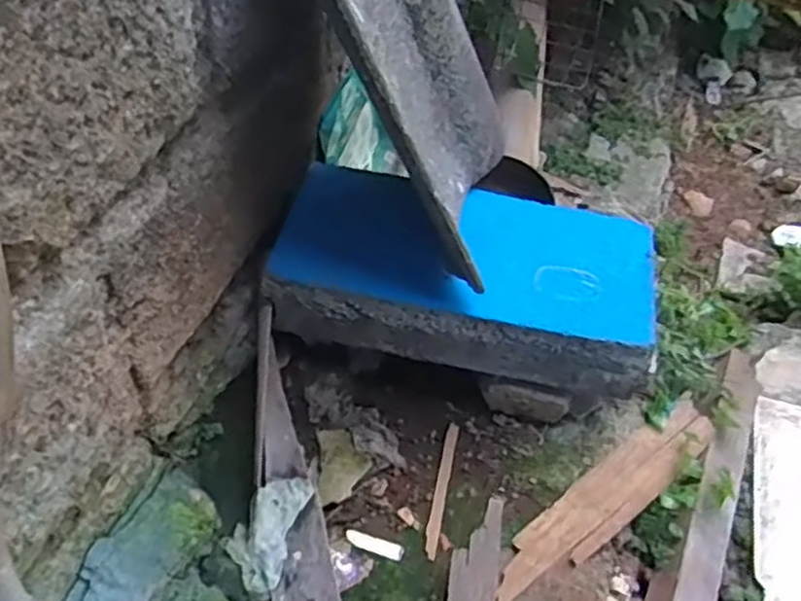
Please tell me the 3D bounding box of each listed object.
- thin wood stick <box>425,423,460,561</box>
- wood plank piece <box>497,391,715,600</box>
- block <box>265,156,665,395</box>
[{"bbox_3d":[0.045,0.200,0.776,0.014,0.009,0.159,13,47,3],"label":"thin wood stick"},{"bbox_3d":[0.224,0.207,0.770,0.328,0.012,0.063,-30,54,-26],"label":"wood plank piece"},{"bbox_3d":[0.070,-0.026,0.811,0.400,0.104,0.191,13,47,3],"label":"block"}]

